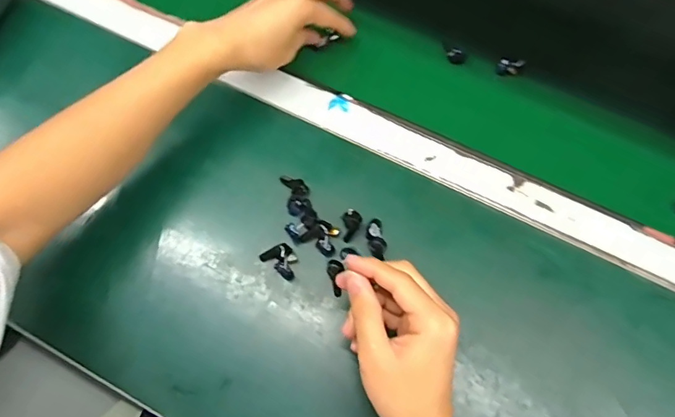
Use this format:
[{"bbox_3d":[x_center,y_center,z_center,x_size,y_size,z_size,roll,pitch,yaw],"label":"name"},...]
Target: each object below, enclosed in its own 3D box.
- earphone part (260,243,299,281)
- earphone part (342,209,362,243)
[{"bbox_3d":[-0.050,0.045,0.434,0.035,0.014,0.024,37,74,12],"label":"earphone part"},{"bbox_3d":[0.012,0.015,0.441,0.017,0.010,0.031,12,112,4],"label":"earphone part"}]

